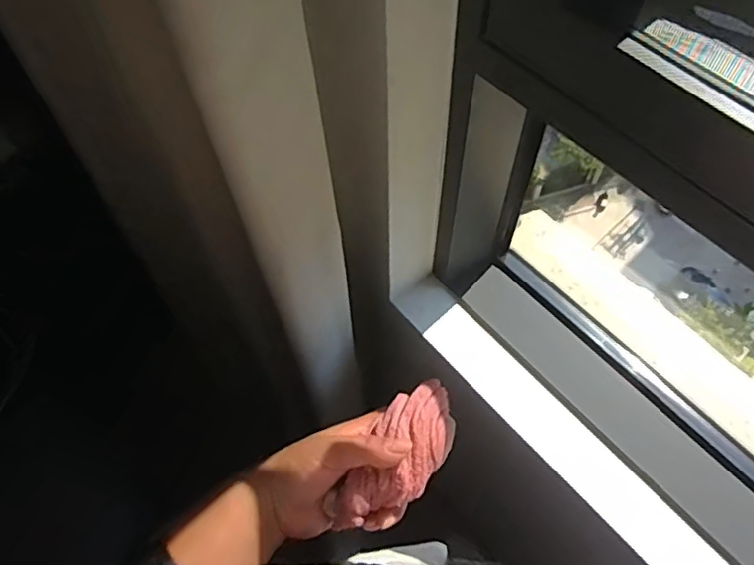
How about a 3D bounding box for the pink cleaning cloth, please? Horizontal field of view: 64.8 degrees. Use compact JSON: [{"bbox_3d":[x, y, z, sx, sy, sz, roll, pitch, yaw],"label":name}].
[{"bbox_3d":[0.013,0.121,0.402,0.047,0.029,0.115,35,85,20],"label":"pink cleaning cloth"}]

